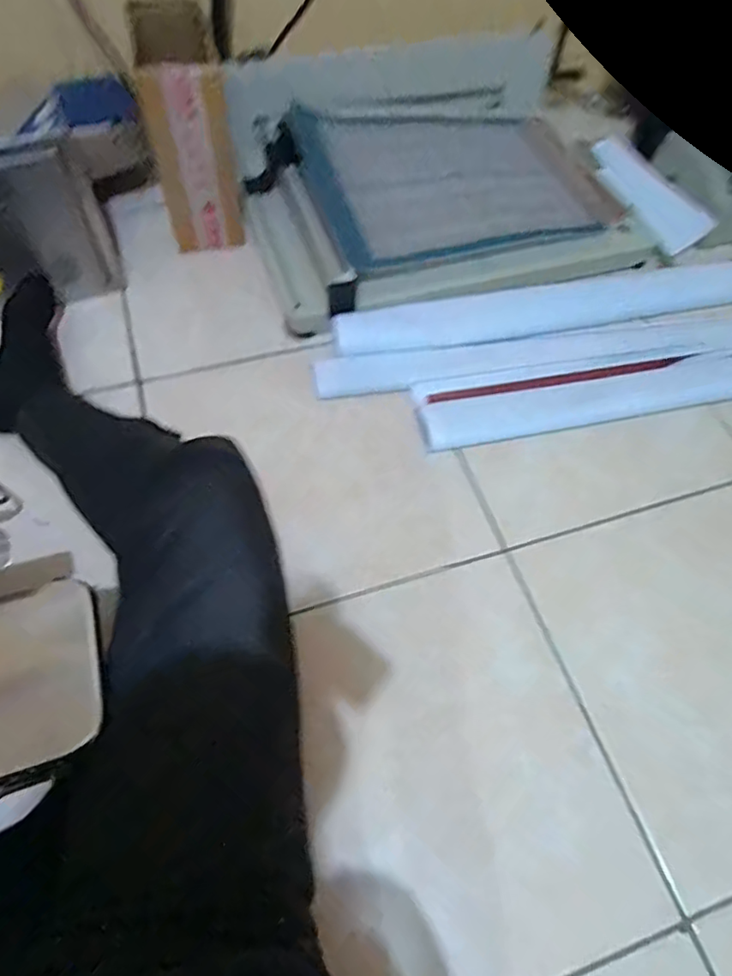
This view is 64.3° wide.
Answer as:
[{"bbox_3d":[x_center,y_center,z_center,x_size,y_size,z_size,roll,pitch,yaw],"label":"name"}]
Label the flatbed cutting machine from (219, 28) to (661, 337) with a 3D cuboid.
[{"bbox_3d":[0.113,-0.573,1.030,0.672,0.125,0.540,-17,63,-12],"label":"flatbed cutting machine"}]

